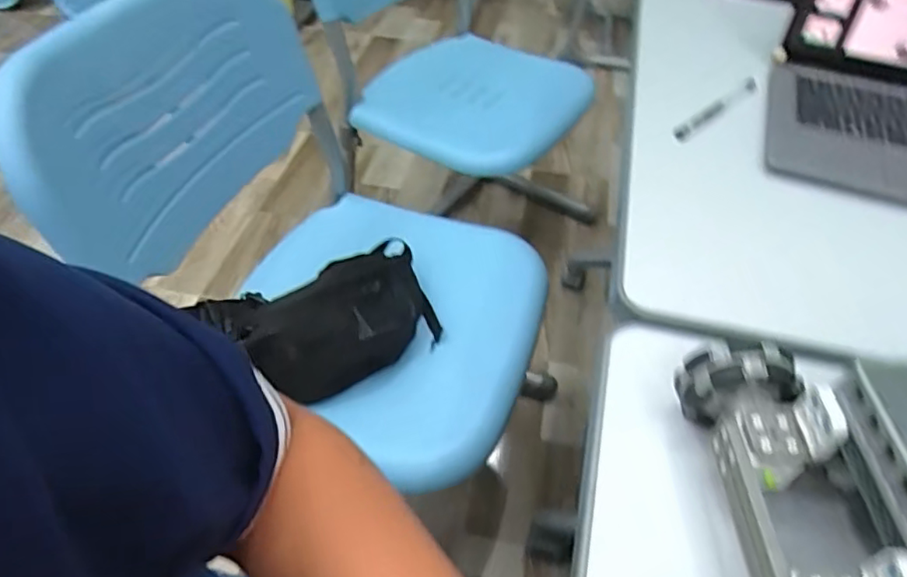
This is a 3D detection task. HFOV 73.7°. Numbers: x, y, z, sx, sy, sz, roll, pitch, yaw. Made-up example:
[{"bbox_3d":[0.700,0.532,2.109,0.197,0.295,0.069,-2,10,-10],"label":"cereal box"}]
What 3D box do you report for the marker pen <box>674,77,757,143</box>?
[{"bbox_3d":[0.245,-0.166,0.560,0.131,0.011,0.014,-33,58,-29],"label":"marker pen"}]

